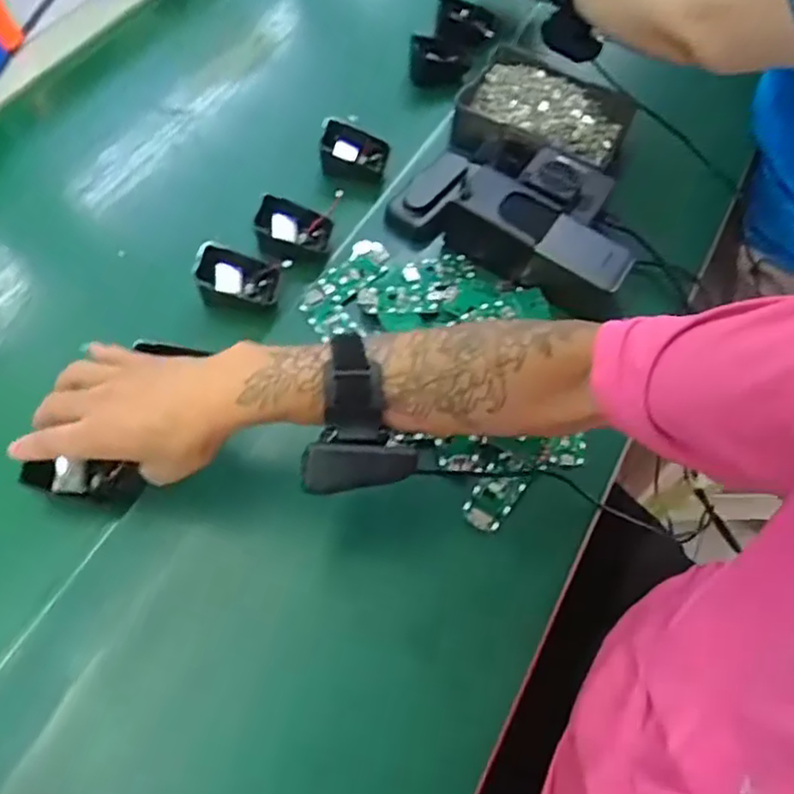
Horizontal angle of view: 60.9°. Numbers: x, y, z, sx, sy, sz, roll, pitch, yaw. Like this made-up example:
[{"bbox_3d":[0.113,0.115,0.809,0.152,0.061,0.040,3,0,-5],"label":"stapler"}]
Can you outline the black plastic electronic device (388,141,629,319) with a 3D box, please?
[{"bbox_3d":[0.113,-0.179,0.607,0.216,0.043,0.151,31,63,16],"label":"black plastic electronic device"}]

